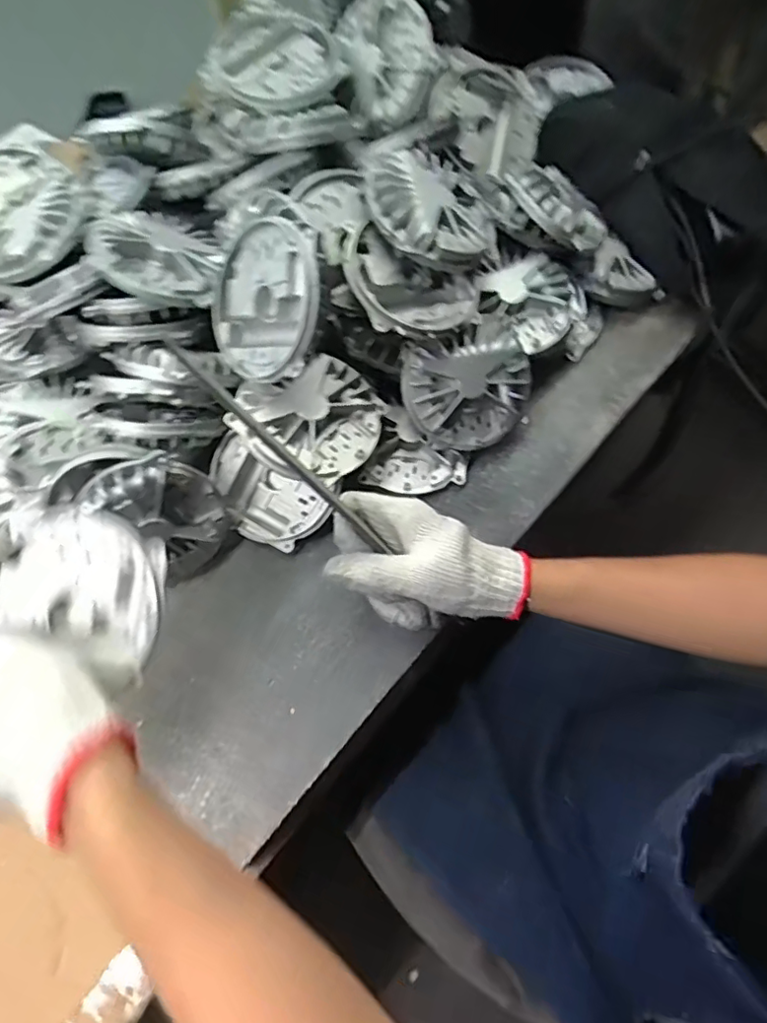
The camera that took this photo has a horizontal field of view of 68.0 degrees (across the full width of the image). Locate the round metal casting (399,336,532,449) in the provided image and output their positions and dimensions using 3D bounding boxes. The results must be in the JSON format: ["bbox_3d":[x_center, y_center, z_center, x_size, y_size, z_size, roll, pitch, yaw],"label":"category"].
[{"bbox_3d":[0.071,-0.103,0.481,0.106,0.028,0.096,-10,110,-8],"label":"round metal casting"}]

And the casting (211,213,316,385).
[{"bbox_3d":[-0.081,-0.149,0.404,0.106,0.015,0.105,8,102,41],"label":"casting"}]

